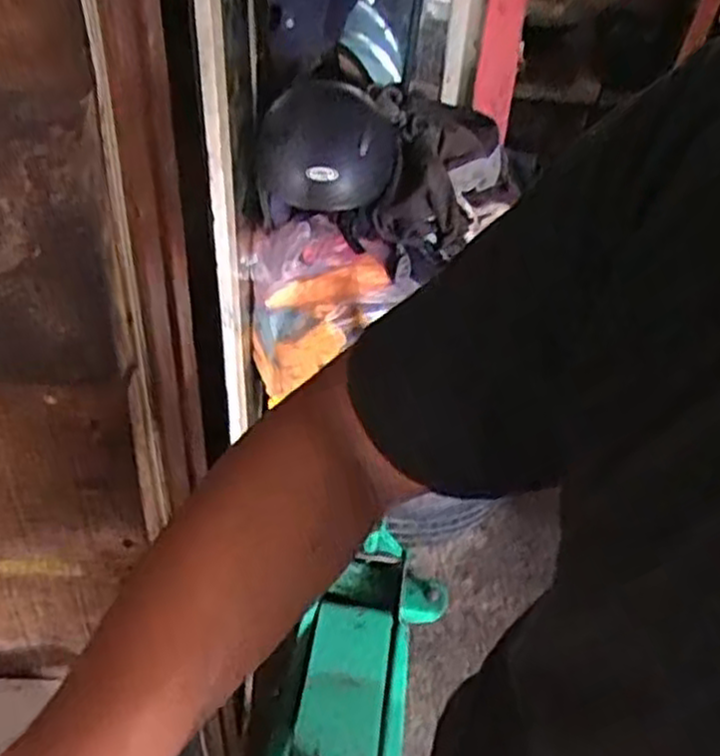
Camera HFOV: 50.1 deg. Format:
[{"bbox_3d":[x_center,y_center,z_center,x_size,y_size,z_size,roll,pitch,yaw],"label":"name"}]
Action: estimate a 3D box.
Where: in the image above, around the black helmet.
[{"bbox_3d":[-0.057,-0.425,1.366,0.245,0.179,0.282,1,39,-4],"label":"black helmet"}]

